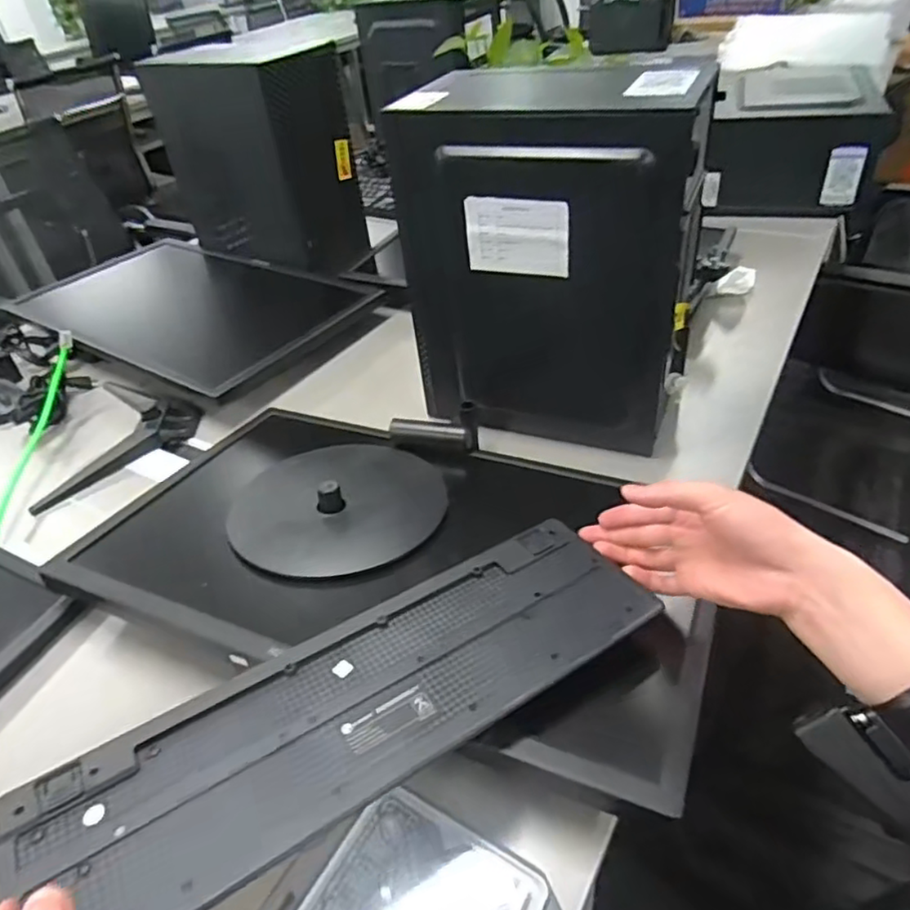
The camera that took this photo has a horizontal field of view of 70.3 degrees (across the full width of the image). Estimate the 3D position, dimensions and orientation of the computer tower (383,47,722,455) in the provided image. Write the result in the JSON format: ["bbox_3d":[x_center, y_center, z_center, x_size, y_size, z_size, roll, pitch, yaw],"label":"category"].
[{"bbox_3d":[0.094,-0.193,0.669,0.283,0.331,0.160,11,44,20],"label":"computer tower"}]

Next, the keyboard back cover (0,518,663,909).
[{"bbox_3d":[-0.054,0.154,0.420,0.410,0.011,0.124,-22,42,-26],"label":"keyboard back cover"}]

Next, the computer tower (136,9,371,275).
[{"bbox_3d":[-0.336,-0.508,1.107,0.312,0.330,0.175,21,48,30],"label":"computer tower"}]

